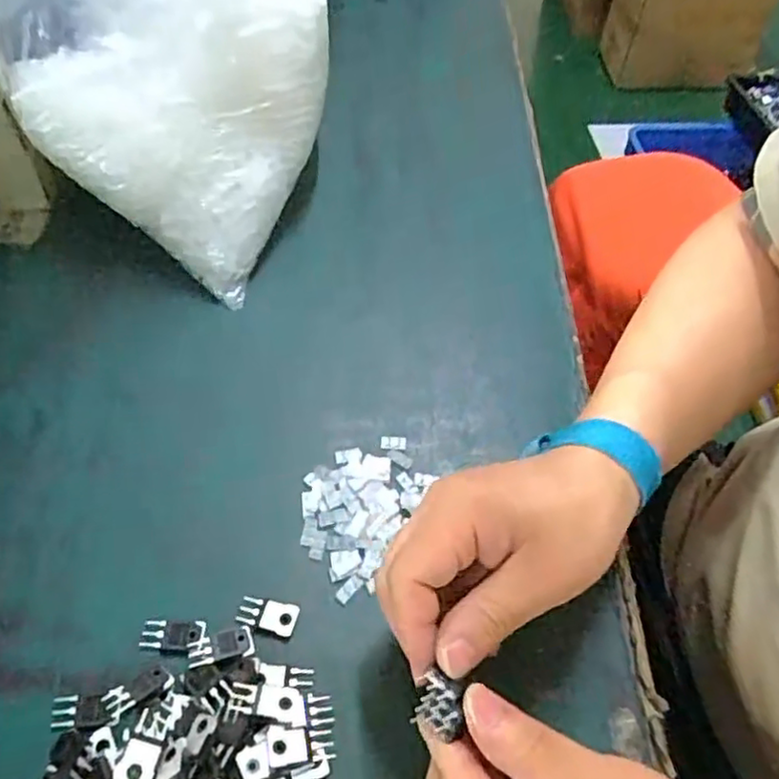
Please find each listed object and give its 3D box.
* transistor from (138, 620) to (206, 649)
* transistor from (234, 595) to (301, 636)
[{"bbox_3d":[-0.109,0.122,0.332,0.030,0.004,0.014,1,53,-2],"label":"transistor"},{"bbox_3d":[-0.063,0.116,0.340,0.030,0.004,0.018,9,53,4],"label":"transistor"}]

